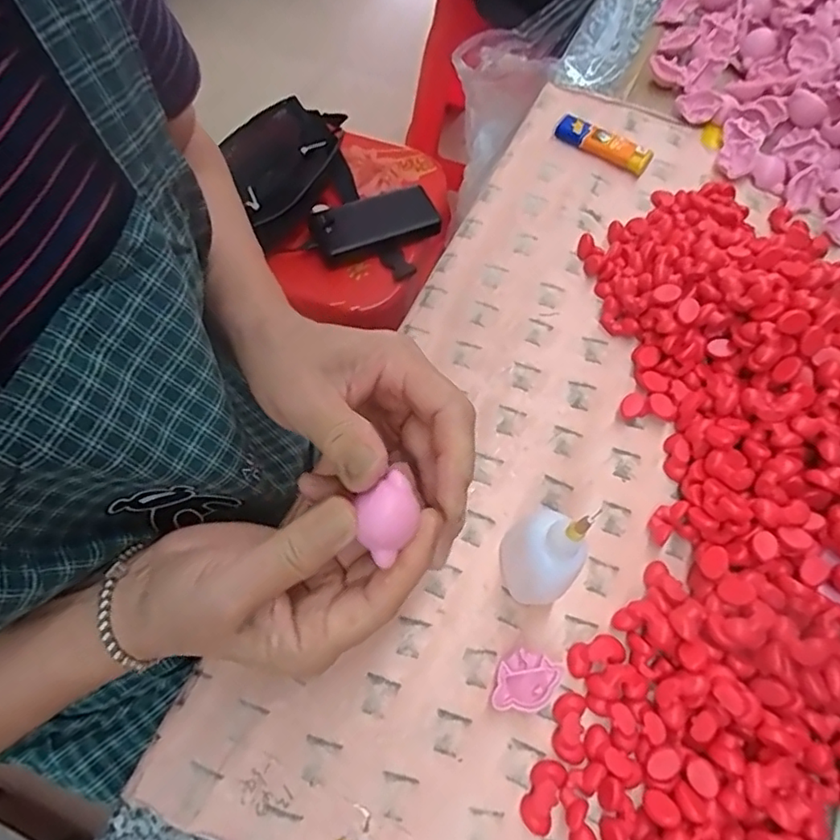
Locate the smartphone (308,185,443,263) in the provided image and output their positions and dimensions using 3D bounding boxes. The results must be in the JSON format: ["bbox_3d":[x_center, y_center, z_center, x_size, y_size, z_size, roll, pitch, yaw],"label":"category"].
[{"bbox_3d":[-0.055,-0.240,0.716,0.152,0.011,0.075,-12,75,-5],"label":"smartphone"}]

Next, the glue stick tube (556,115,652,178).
[{"bbox_3d":[0.145,-0.220,0.469,0.080,0.013,0.021,36,69,16],"label":"glue stick tube"}]

